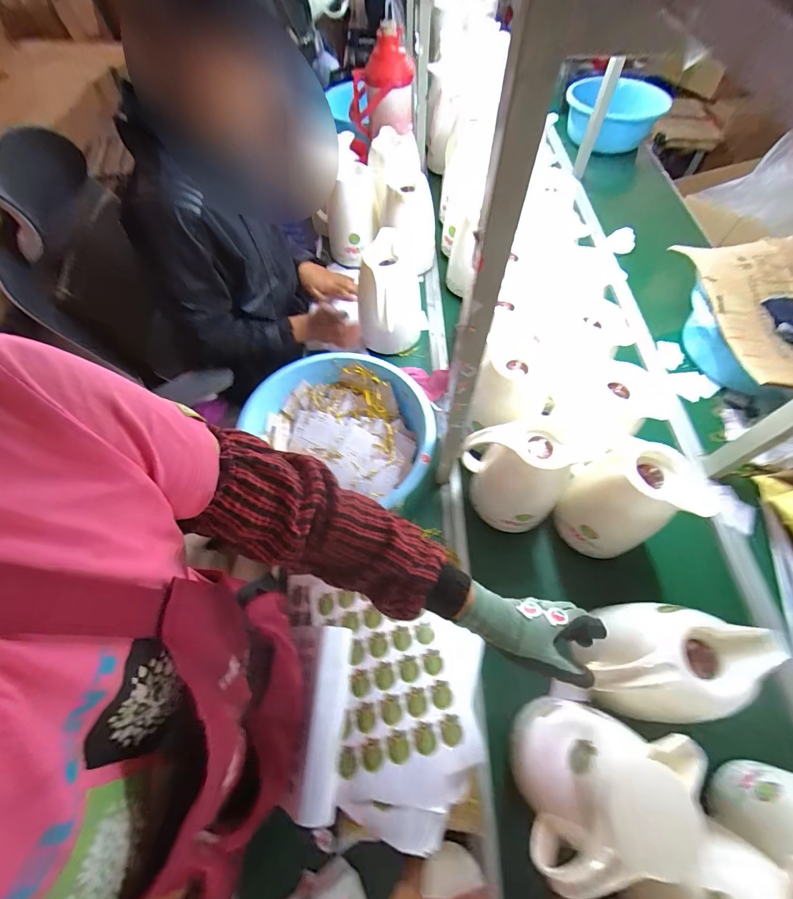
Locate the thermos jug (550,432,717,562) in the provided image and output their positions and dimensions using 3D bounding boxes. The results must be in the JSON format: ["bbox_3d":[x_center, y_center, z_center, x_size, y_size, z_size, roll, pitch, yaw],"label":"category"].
[{"bbox_3d":[0.386,0.092,0.655,0.155,0.216,0.137,12,62,7],"label":"thermos jug"}]

